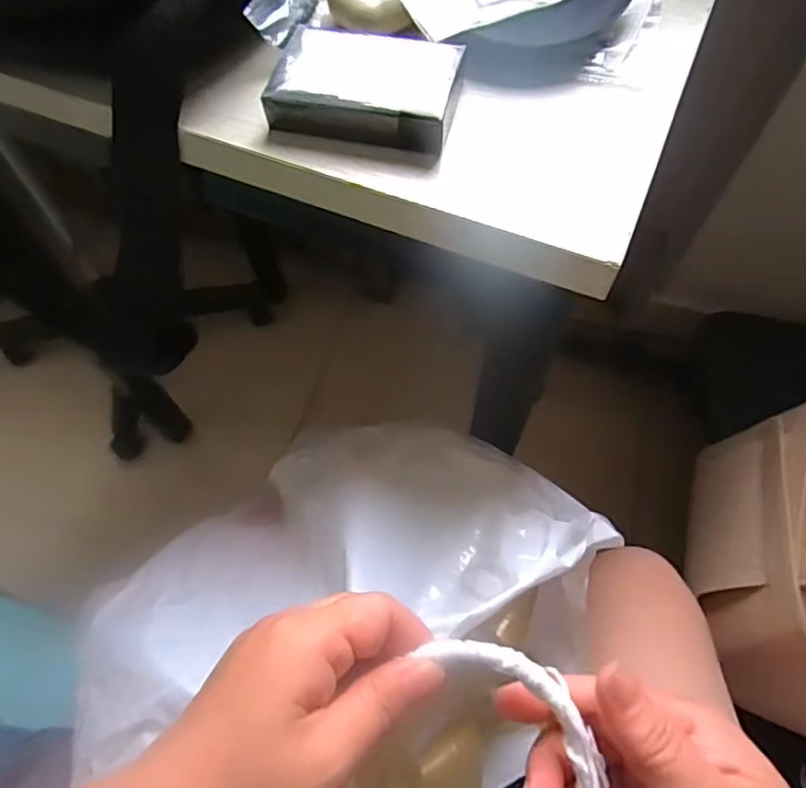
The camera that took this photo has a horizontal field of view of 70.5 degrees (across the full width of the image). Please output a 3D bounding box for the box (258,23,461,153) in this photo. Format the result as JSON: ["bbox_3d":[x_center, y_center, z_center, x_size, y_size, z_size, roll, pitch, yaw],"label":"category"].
[{"bbox_3d":[-0.019,-0.149,0.280,0.091,0.025,0.058,7,59,5],"label":"box"}]

